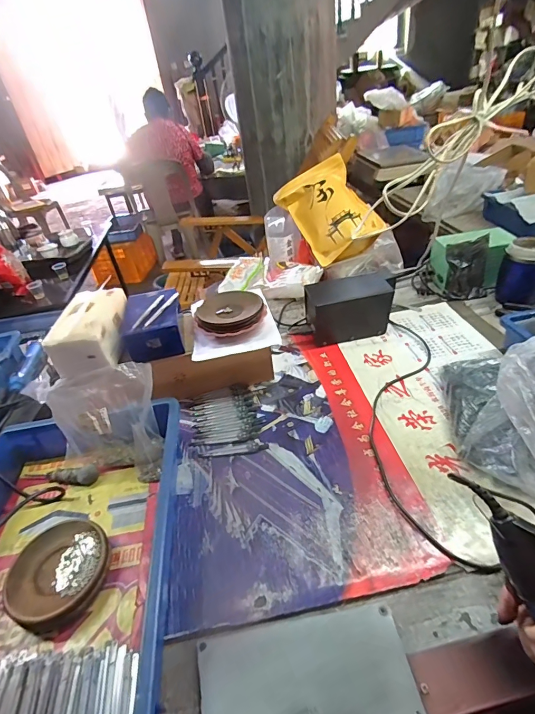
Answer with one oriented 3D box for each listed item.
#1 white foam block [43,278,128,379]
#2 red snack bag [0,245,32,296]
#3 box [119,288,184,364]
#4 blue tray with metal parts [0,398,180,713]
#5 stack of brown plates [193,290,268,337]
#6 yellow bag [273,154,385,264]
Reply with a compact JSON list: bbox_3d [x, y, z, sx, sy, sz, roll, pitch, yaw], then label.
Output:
[{"bbox_3d":[-0.304,-0.053,0.655,0.094,0.082,0.160,-5,38,4],"label":"white foam block"},{"bbox_3d":[-1.016,-0.357,1.412,0.126,0.265,0.104,5,55,36],"label":"red snack bag"},{"bbox_3d":[-0.204,-0.061,0.677,0.101,0.066,0.142,-16,38,-9],"label":"box"},{"bbox_3d":[-0.254,0.243,0.439,0.285,0.081,0.420,-10,38,-2],"label":"blue tray with metal parts"},{"bbox_3d":[-0.069,-0.077,0.687,0.119,0.047,0.103,7,40,20],"label":"stack of brown plates"},{"bbox_3d":[0.169,-0.414,1.054,0.203,0.094,0.299,-30,67,14],"label":"yellow bag"}]

